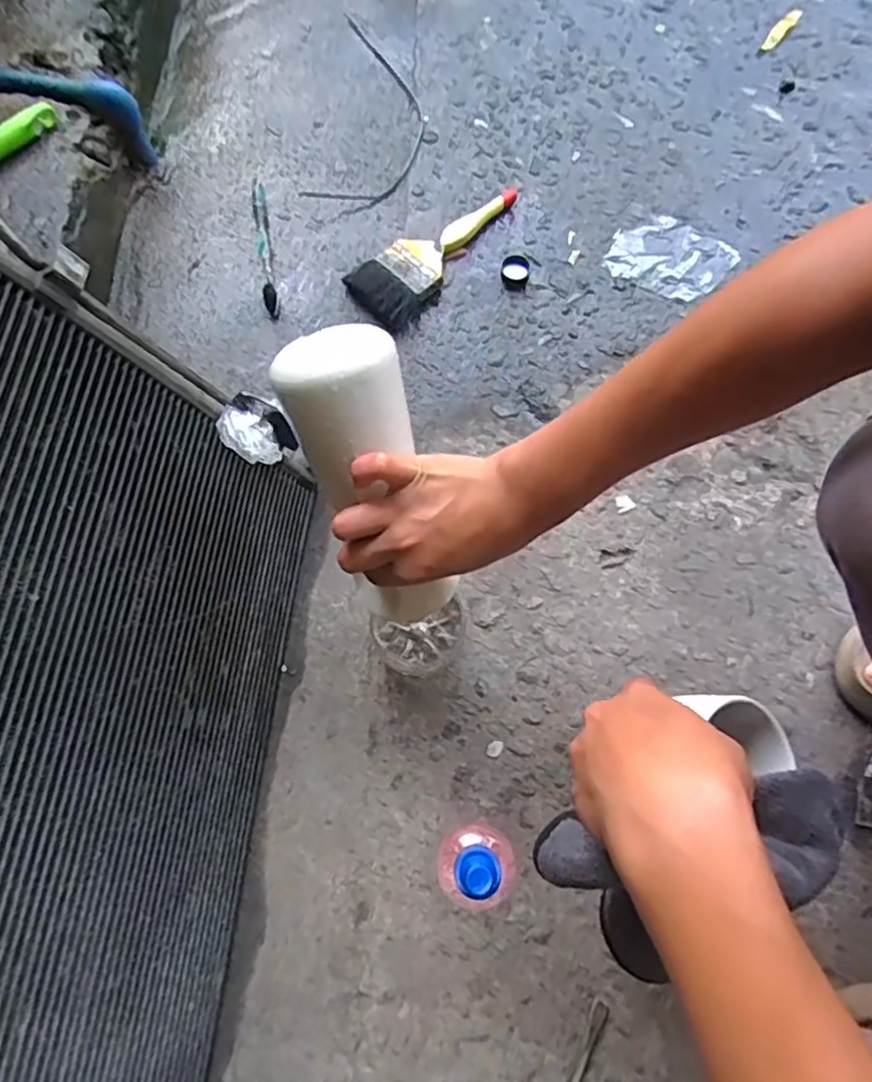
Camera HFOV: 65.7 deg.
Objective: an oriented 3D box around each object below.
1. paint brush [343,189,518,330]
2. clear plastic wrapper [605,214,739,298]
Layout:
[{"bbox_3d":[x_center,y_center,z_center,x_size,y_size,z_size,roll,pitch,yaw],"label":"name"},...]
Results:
[{"bbox_3d":[0.007,-0.308,0.705,0.070,0.023,0.211,43,78,13],"label":"paint brush"},{"bbox_3d":[0.246,-0.298,0.708,0.123,0.004,0.089,23,74,8],"label":"clear plastic wrapper"}]

